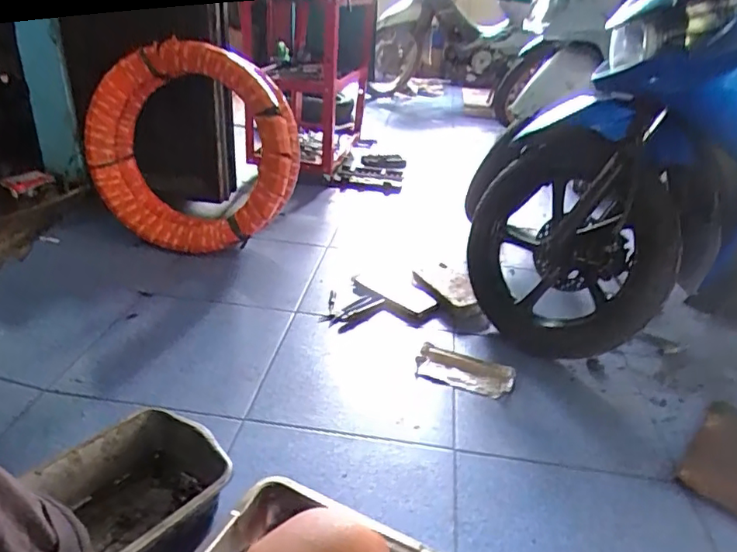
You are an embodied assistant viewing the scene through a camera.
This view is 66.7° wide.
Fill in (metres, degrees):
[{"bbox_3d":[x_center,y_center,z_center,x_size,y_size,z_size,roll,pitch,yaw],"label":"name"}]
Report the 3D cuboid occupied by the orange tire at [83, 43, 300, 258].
[{"bbox_3d":[-0.479,-0.345,1.540,0.560,0.533,0.185,2,28,-3],"label":"orange tire"}]

